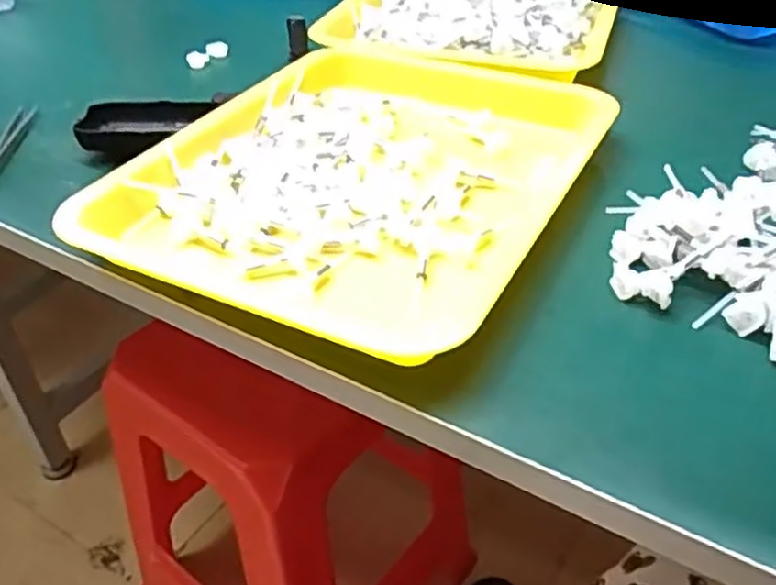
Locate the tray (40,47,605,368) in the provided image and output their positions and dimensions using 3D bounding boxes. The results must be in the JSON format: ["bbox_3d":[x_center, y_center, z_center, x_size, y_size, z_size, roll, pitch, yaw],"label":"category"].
[{"bbox_3d":[-0.008,-0.091,0.491,0.264,0.040,0.323,16,42,20],"label":"tray"}]

